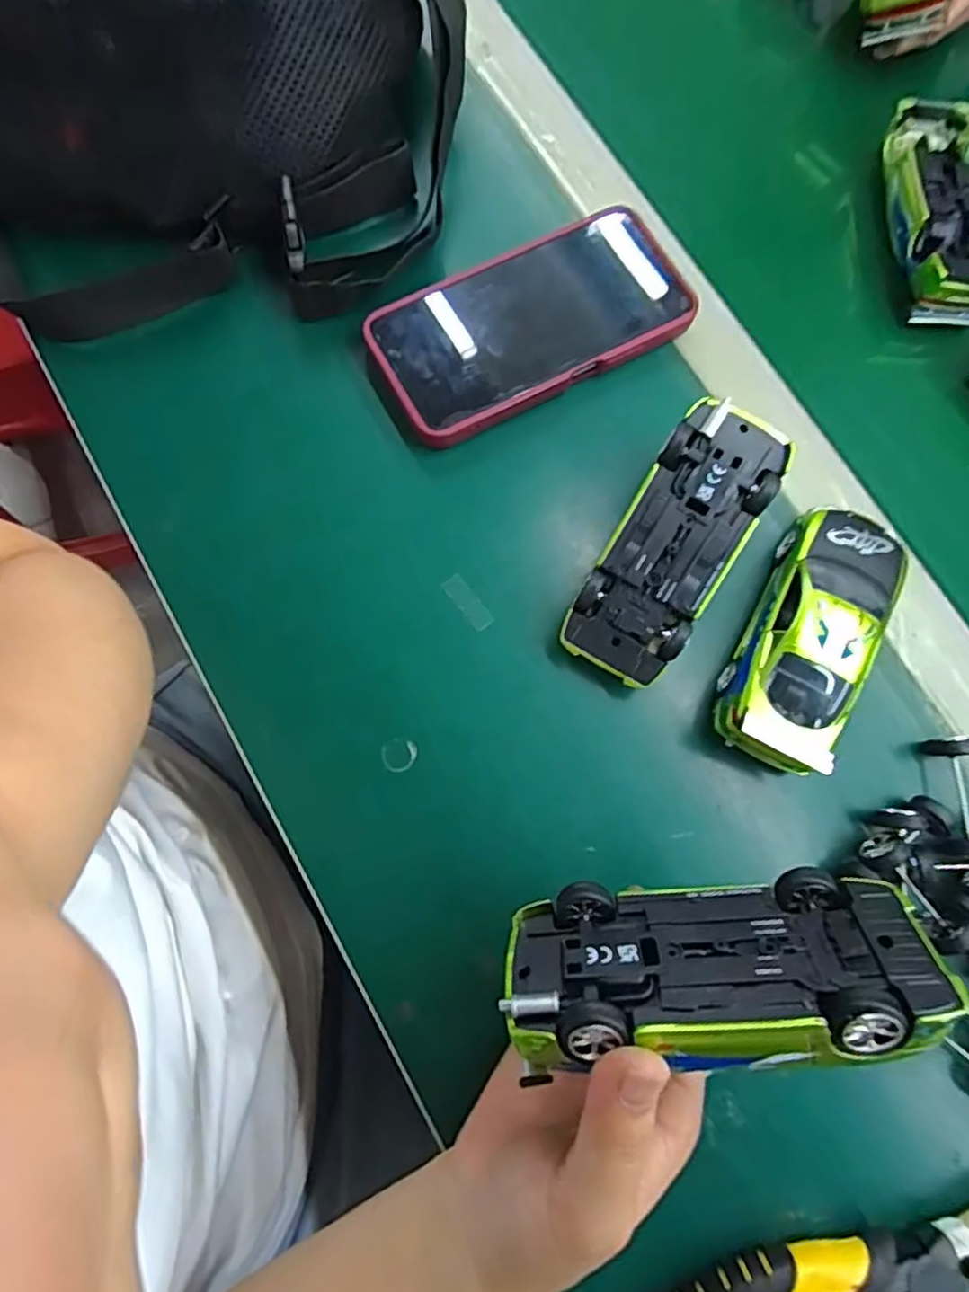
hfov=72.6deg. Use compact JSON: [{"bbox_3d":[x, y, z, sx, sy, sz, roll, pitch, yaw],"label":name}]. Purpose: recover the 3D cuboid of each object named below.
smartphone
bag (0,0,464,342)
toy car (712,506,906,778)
[{"bbox_3d":[0.025,-0.169,0.350,0.166,0.019,0.080,-26,80,-8],"label":"smartphone"},{"bbox_3d":[-0.157,-0.268,0.330,0.306,0.090,0.185,-11,78,-5],"label":"bag"},{"bbox_3d":[0.149,-0.007,0.305,0.053,0.040,0.124,28,77,3],"label":"toy car"}]

